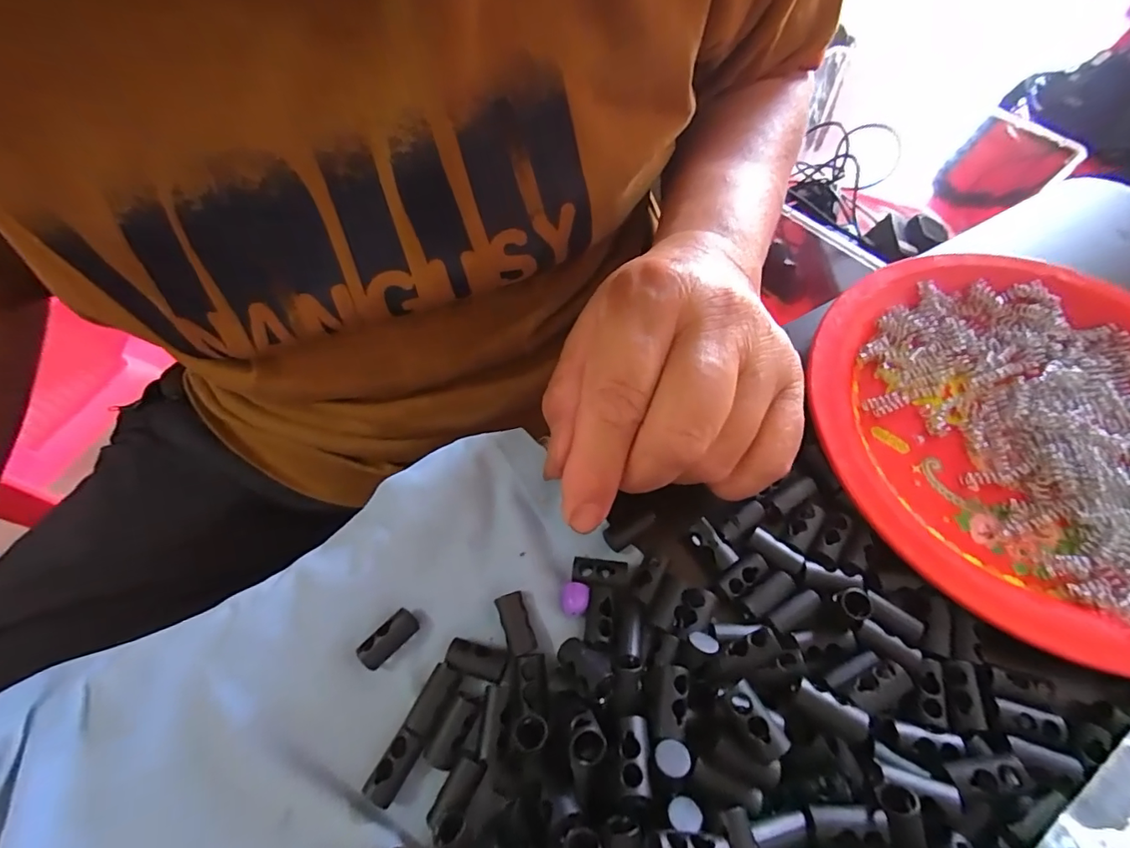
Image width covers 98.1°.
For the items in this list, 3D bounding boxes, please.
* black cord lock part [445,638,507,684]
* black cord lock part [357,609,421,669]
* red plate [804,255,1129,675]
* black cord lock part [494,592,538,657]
[{"bbox_3d":[-0.026,0.071,0.148,0.018,0.005,0.008,12,61,9],"label":"black cord lock part"},{"bbox_3d":[-0.056,0.067,0.153,0.019,0.006,0.008,-41,66,-19],"label":"black cord lock part"},{"bbox_3d":[0.176,0.004,0.183,0.158,0.016,0.155,-1,60,2],"label":"red plate"},{"bbox_3d":[-0.015,0.062,0.152,0.009,0.005,0.018,-18,61,-8],"label":"black cord lock part"}]

